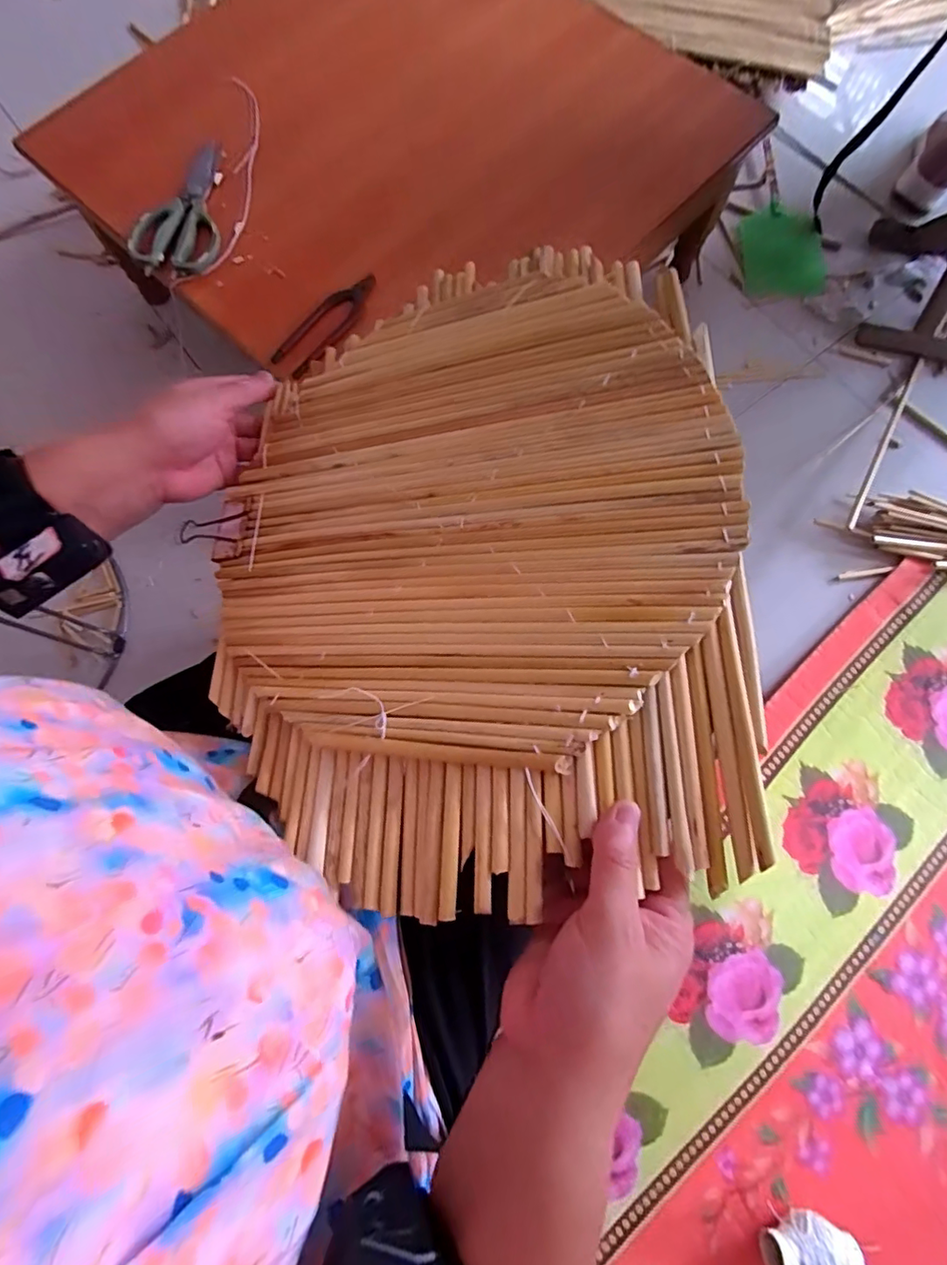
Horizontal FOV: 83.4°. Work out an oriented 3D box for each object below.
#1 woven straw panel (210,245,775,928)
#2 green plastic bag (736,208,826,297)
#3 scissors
[{"bbox_3d":[-0.017,-0.052,0.331,0.325,0.020,0.403,-4,73,19],"label":"woven straw panel"},{"bbox_3d":[0.524,-0.645,0.905,0.130,0.011,0.166,-4,82,5],"label":"green plastic bag"},{"bbox_3d":[-0.361,-0.527,0.657,0.095,0.021,0.204,0,76,1],"label":"scissors"}]

